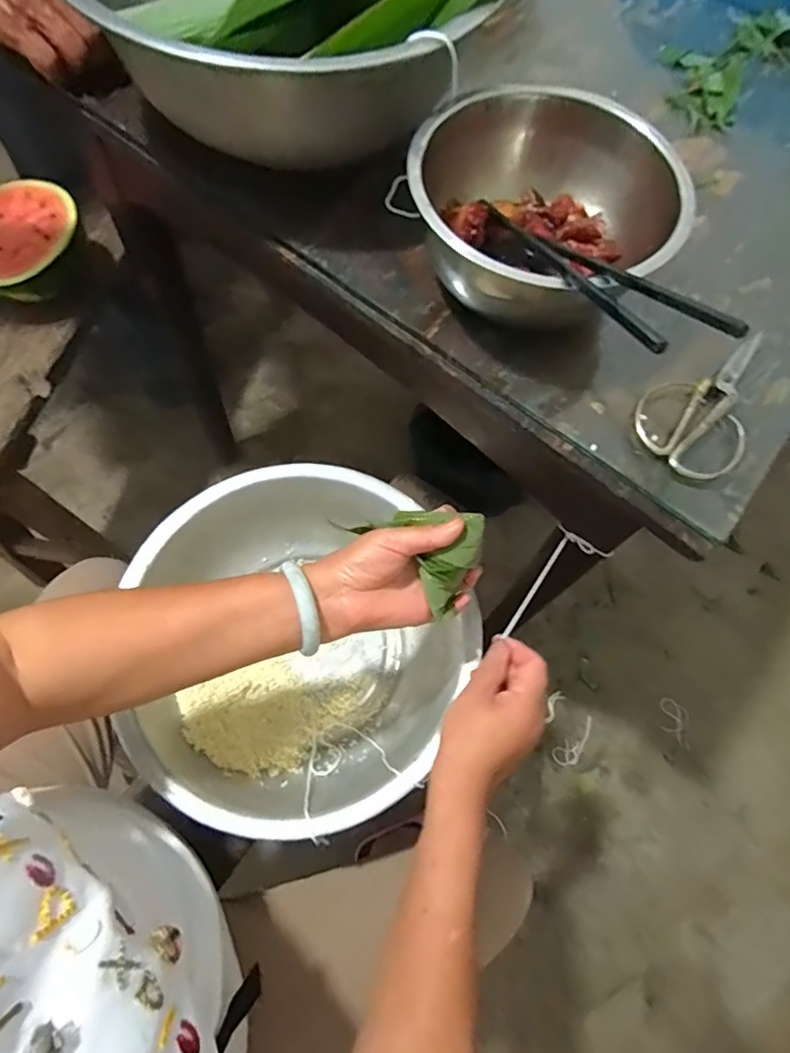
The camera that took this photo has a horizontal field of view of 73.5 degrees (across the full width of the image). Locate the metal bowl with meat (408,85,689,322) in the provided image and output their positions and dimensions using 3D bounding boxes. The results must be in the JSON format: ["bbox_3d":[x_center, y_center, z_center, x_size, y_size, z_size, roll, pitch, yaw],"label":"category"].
[{"bbox_3d":[0.101,-0.218,0.384,0.185,0.088,0.158,21,69,5],"label":"metal bowl with meat"}]

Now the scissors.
[{"bbox_3d":[0.240,-0.090,0.390,0.132,0.014,0.076,-36,74,-16],"label":"scissors"}]

